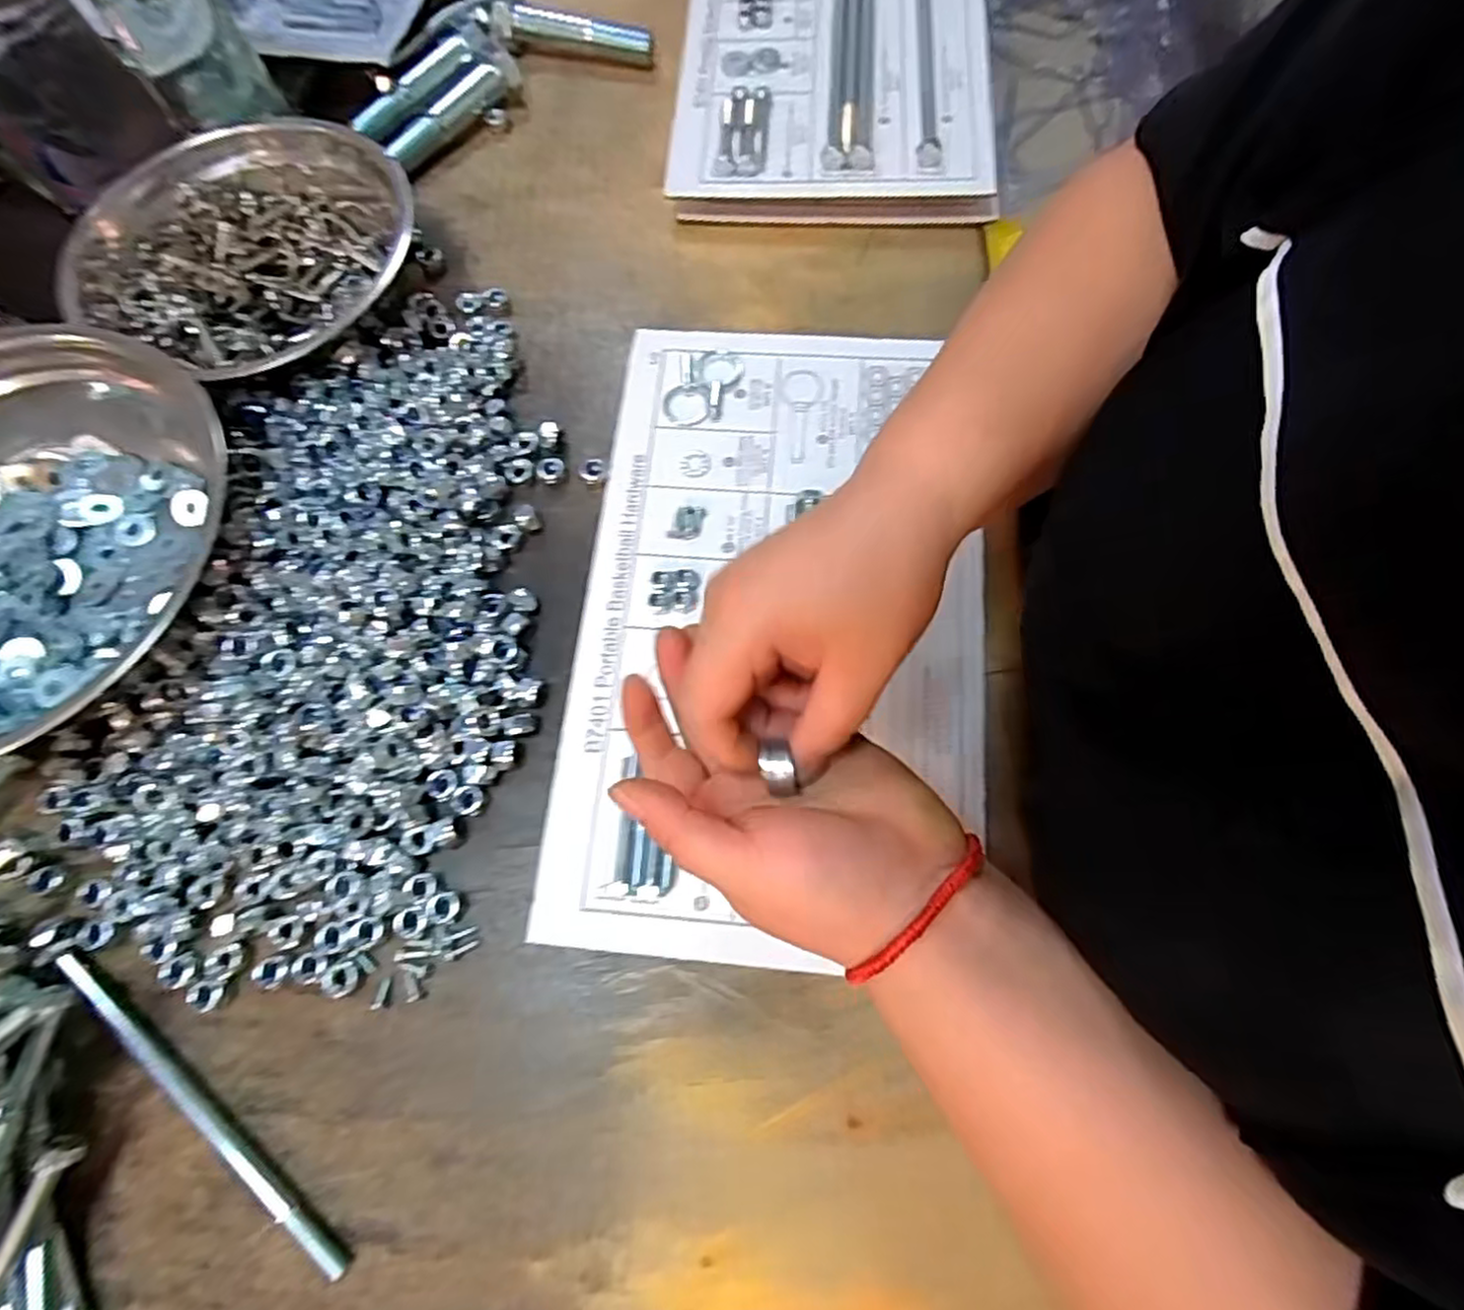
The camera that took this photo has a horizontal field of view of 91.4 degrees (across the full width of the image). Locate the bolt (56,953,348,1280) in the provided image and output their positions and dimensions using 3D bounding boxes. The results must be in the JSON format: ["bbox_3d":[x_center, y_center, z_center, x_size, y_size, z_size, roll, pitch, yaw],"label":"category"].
[{"bbox_3d":[-0.254,0.215,0.336,0.203,0.010,0.013,36,76,12],"label":"bolt"}]

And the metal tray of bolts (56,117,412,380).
[{"bbox_3d":[-0.336,-0.274,0.479,0.173,0.052,0.196,25,74,9],"label":"metal tray of bolts"}]

